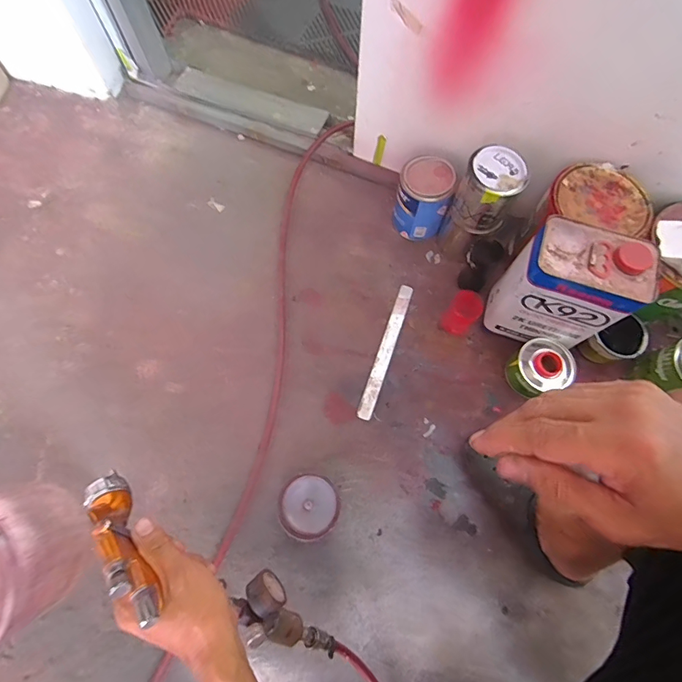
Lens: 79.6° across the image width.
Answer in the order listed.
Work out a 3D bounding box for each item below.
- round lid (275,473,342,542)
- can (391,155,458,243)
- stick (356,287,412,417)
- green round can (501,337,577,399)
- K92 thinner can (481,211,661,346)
[{"bbox_3d":[-0.053,0.276,0.687,0.099,0.031,0.098,1,71,-2],"label":"round lid"},{"bbox_3d":[0.162,-0.282,0.823,0.101,0.146,0.099,1,71,-2],"label":"can"},{"bbox_3d":[0.088,0.015,0.794,0.030,0.004,0.281,19,71,5],"label":"stick"},{"bbox_3d":[0.359,0.048,0.753,0.096,0.083,0.089,1,71,-2],"label":"green round can"},{"bbox_3d":[0.365,-0.090,0.684,0.165,0.216,0.118,19,72,6],"label":"K92 thinner can"}]

